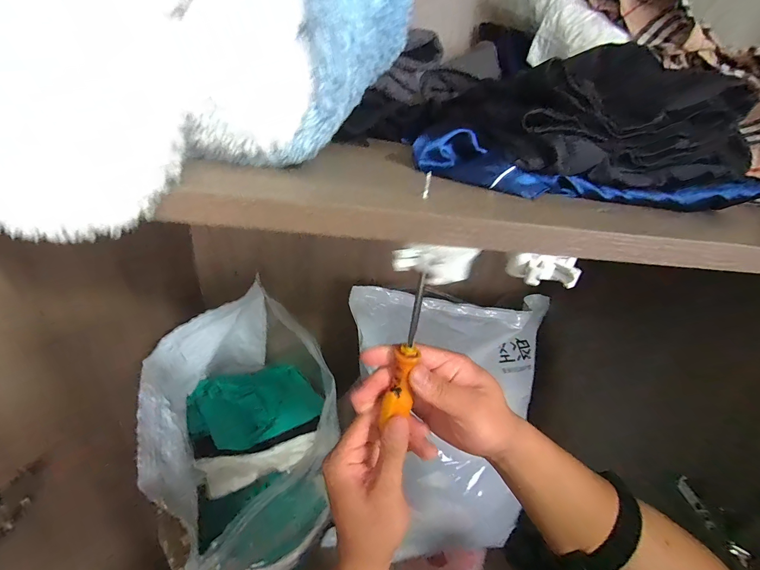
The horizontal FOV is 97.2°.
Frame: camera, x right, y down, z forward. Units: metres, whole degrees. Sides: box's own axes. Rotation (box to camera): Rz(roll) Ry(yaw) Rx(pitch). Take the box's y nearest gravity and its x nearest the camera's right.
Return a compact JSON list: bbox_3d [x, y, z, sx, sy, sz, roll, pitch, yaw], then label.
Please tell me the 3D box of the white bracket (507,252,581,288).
[{"bbox_3d":[0.099,-0.008,0.204,0.040,0.017,0.015,9,29,3],"label":"white bracket"}]

